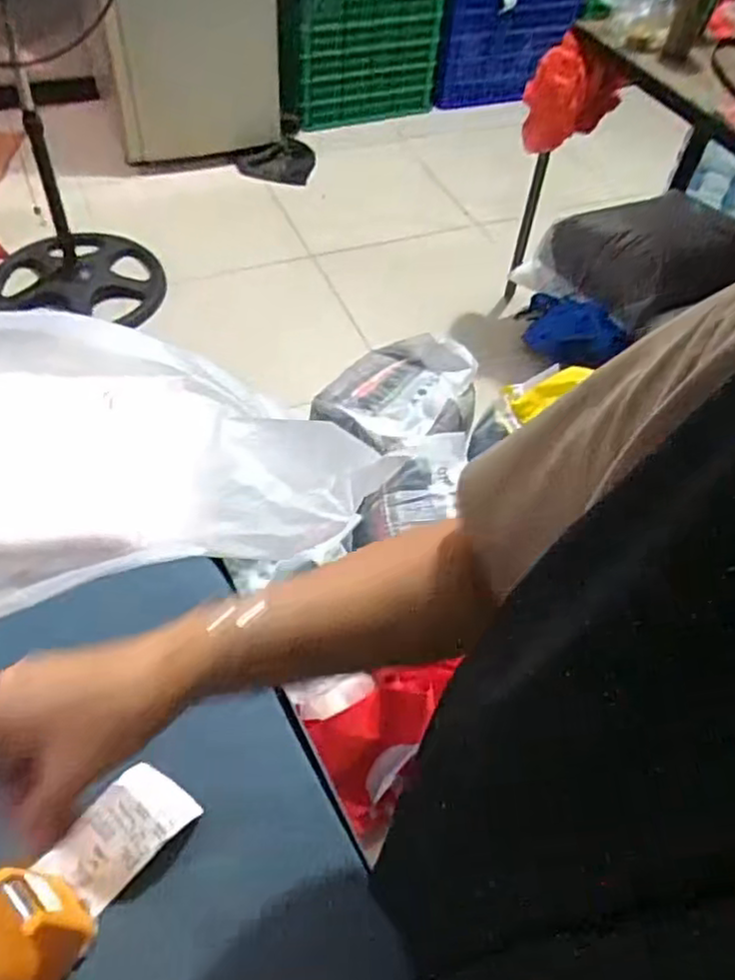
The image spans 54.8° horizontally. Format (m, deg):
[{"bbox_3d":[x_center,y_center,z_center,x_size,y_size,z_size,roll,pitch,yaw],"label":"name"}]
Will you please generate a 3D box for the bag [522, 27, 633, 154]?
[{"bbox_3d":[0.469,-0.901,1.623,0.206,0.262,0.173,15,52,6],"label":"bag"}]

